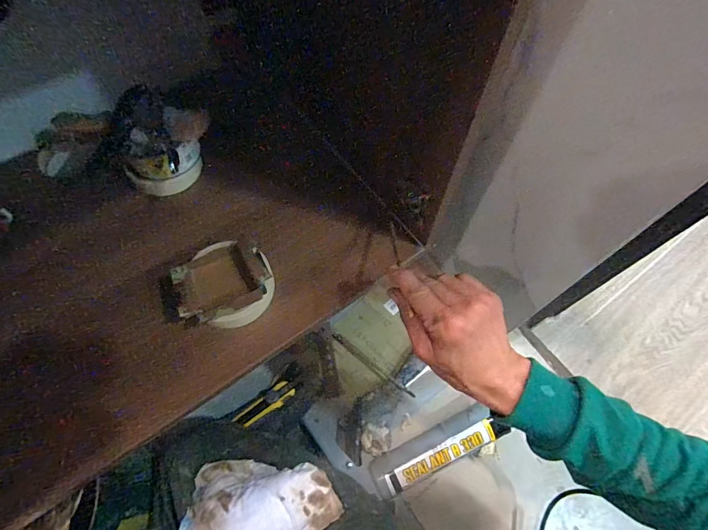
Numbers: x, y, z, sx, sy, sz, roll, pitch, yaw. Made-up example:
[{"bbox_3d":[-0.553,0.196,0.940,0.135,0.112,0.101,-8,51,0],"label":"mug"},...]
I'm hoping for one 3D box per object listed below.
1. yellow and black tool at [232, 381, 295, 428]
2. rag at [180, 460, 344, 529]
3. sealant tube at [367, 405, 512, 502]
[{"bbox_3d":[-0.133,0.210,0.590,0.095,0.007,0.027,-28,66,-38],"label":"yellow and black tool"},{"bbox_3d":[-0.113,0.263,0.434,0.177,0.048,0.101,-19,66,-10],"label":"rag"},{"bbox_3d":[0.111,0.266,0.565,0.187,0.059,0.051,-23,68,-9],"label":"sealant tube"}]

